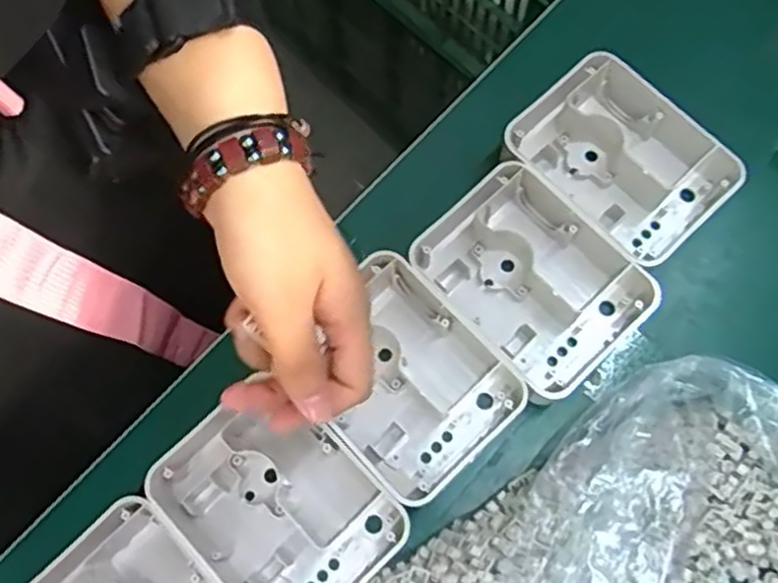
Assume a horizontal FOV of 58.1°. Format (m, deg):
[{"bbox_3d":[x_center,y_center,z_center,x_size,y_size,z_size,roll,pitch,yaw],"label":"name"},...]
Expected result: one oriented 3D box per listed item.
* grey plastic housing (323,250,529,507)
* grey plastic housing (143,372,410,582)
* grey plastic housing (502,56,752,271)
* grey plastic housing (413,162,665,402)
[{"bbox_3d":[0.007,0.052,0.419,0.101,0.040,0.122,-43,78,-11],"label":"grey plastic housing"},{"bbox_3d":[-0.062,0.123,0.403,0.102,0.040,0.126,-44,78,-12],"label":"grey plastic housing"},{"bbox_3d":[0.145,-0.084,0.450,0.100,0.038,0.132,-42,77,-11],"label":"grey plastic housing"},{"bbox_3d":[0.083,-0.009,0.431,0.100,0.034,0.135,-44,78,-12],"label":"grey plastic housing"}]

